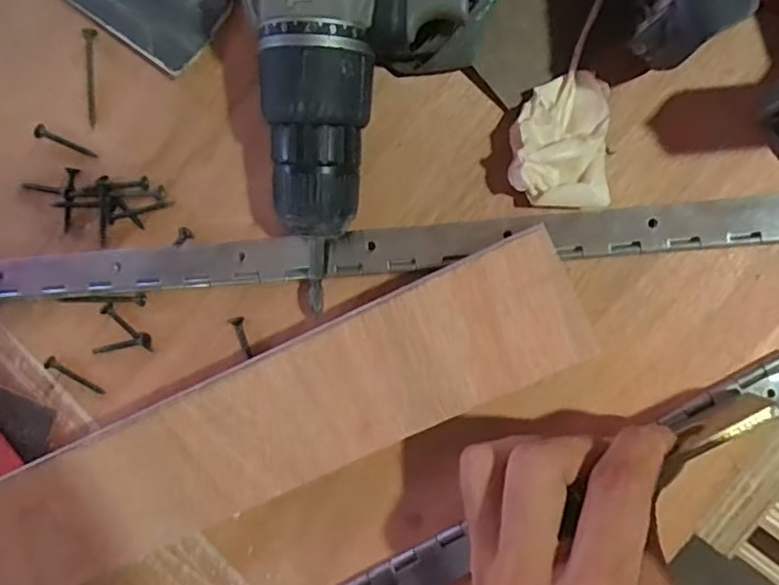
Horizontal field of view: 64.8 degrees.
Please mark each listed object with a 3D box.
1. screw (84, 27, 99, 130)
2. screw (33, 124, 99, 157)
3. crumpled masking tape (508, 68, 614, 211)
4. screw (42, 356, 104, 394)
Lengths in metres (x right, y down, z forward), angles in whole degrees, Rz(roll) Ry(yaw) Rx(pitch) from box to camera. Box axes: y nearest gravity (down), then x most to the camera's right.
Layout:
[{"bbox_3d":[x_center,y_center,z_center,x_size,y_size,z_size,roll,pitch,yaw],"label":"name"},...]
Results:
[{"bbox_3d":[-0.153,-0.110,0.314,0.006,0.004,0.049,3,92,6],"label":"screw"},{"bbox_3d":[-0.167,-0.078,0.314,0.034,0.004,0.007,23,94,5],"label":"screw"},{"bbox_3d":[0.076,-0.068,0.275,0.042,0.018,0.059,1,89,8],"label":"crumpled masking tape"},{"bbox_3d":[-0.162,0.044,0.315,0.036,0.004,0.006,28,95,5],"label":"screw"}]

